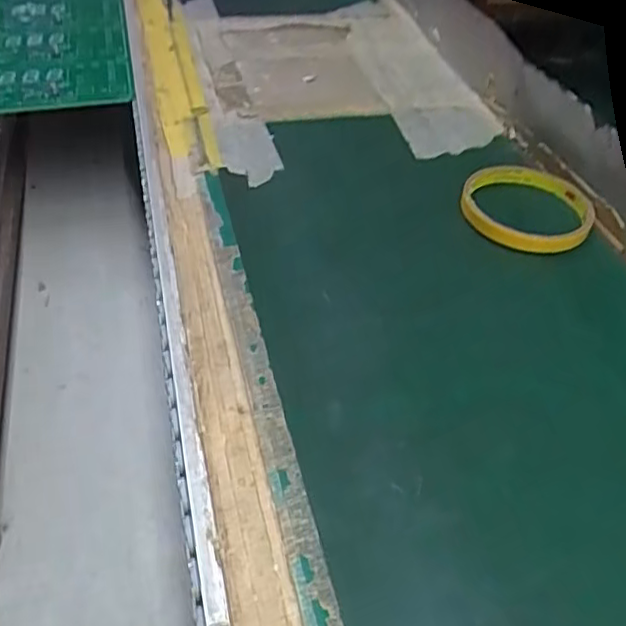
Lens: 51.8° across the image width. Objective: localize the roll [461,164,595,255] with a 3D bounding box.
[{"bbox_3d":[0.140,-0.070,0.424,0.083,0.017,0.082,2,44,-2],"label":"roll"}]

